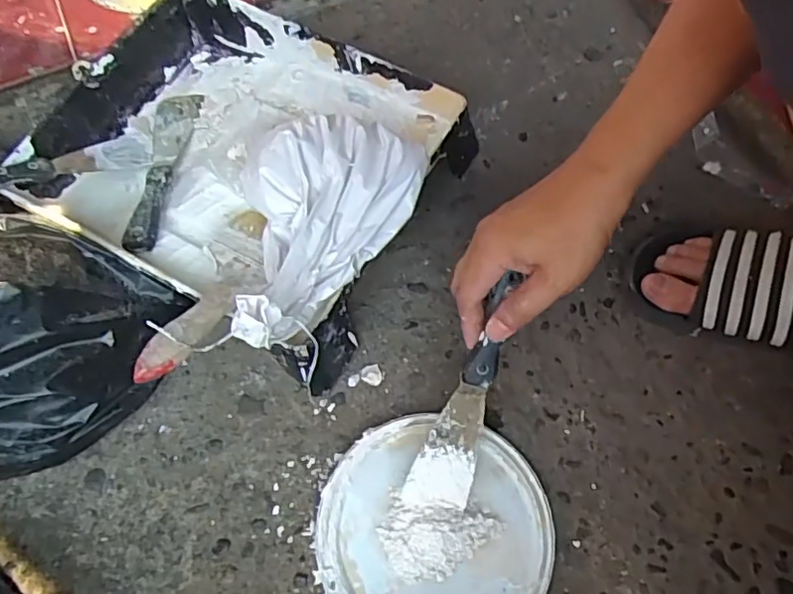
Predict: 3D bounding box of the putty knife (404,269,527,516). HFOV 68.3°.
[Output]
[{"bbox_3d":[0.054,0.074,0.431,0.044,0.012,0.184,19,104,9],"label":"putty knife"}]

